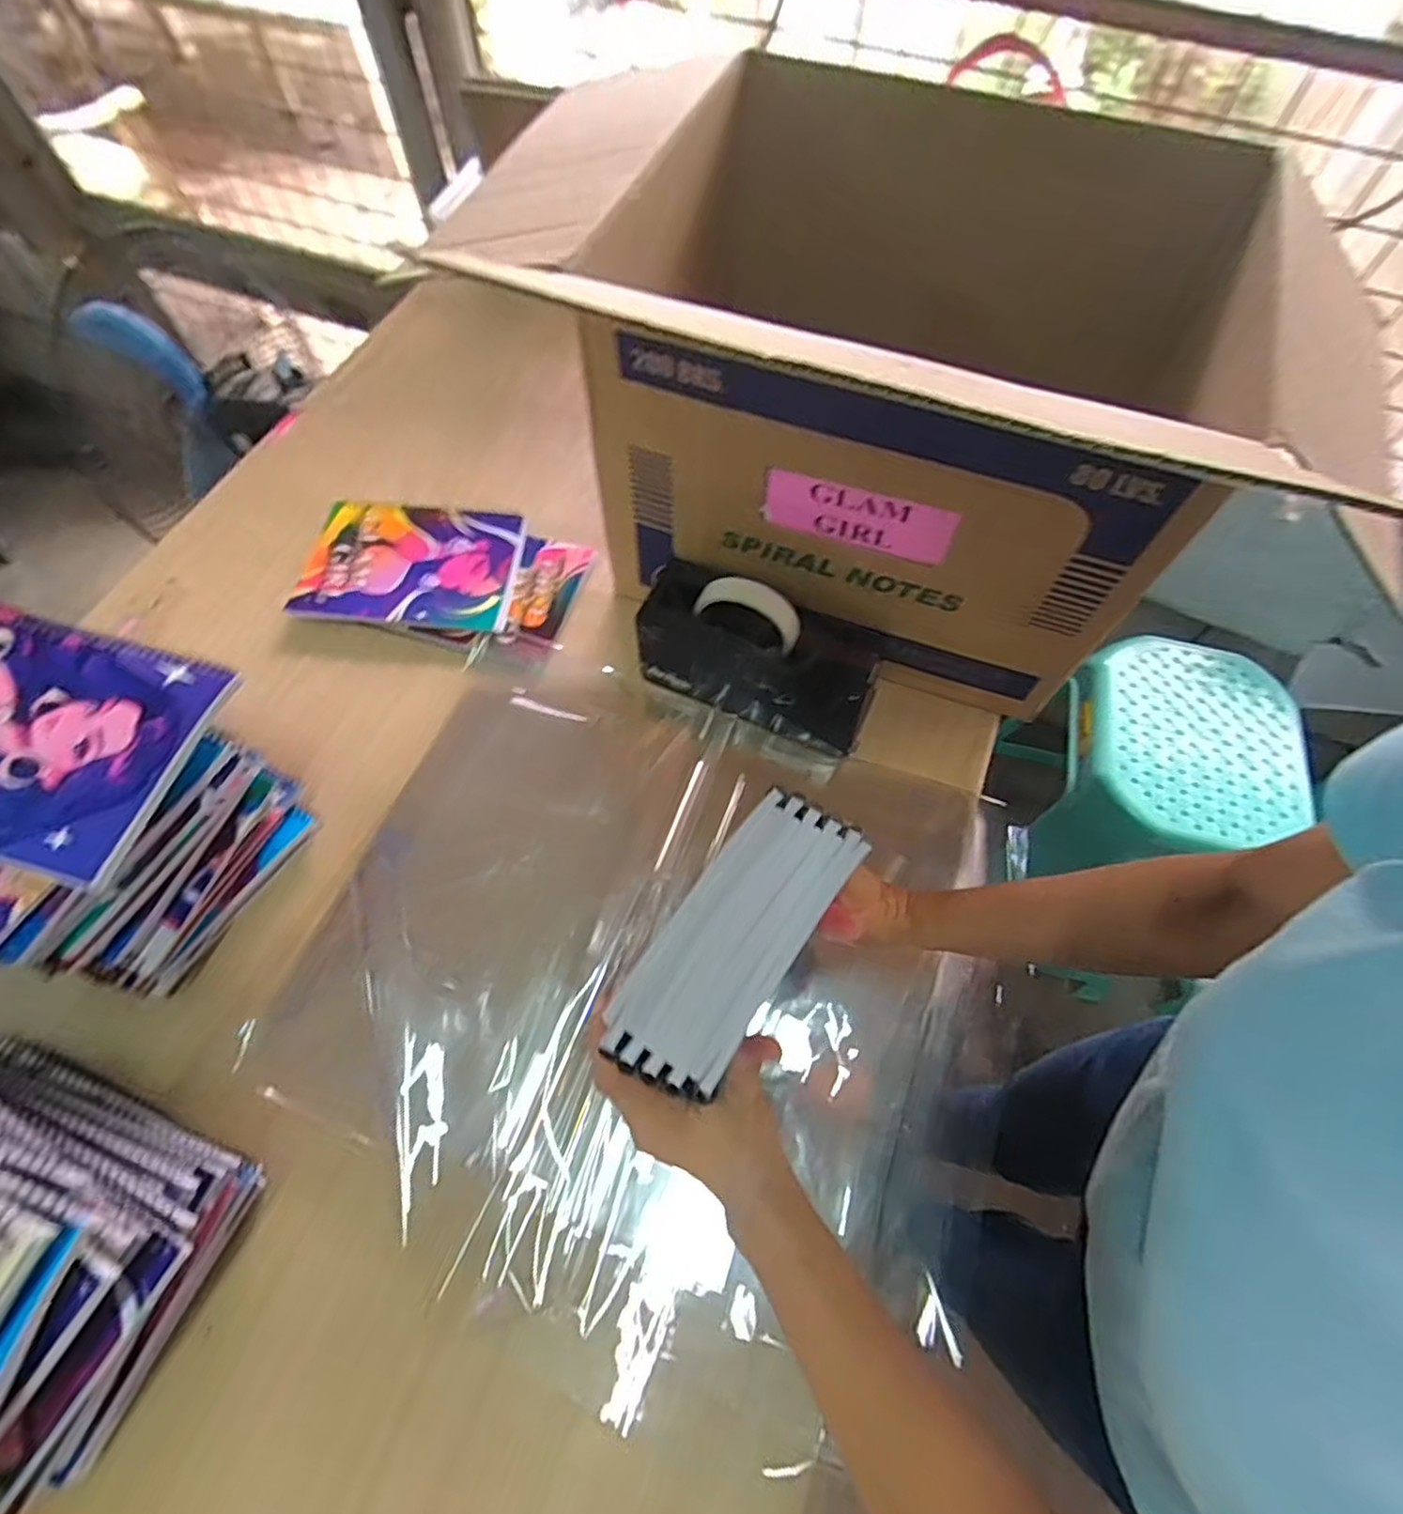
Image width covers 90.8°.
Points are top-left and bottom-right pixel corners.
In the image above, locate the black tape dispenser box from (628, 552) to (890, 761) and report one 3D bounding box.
[{"bbox_3d":[0.051,-0.092,0.576,0.196,0.111,0.088,19,66,8],"label":"black tape dispenser box"}]

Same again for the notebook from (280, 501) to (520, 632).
[{"bbox_3d":[-0.278,-0.187,0.667,0.196,0.010,0.144,4,65,1],"label":"notebook"}]

